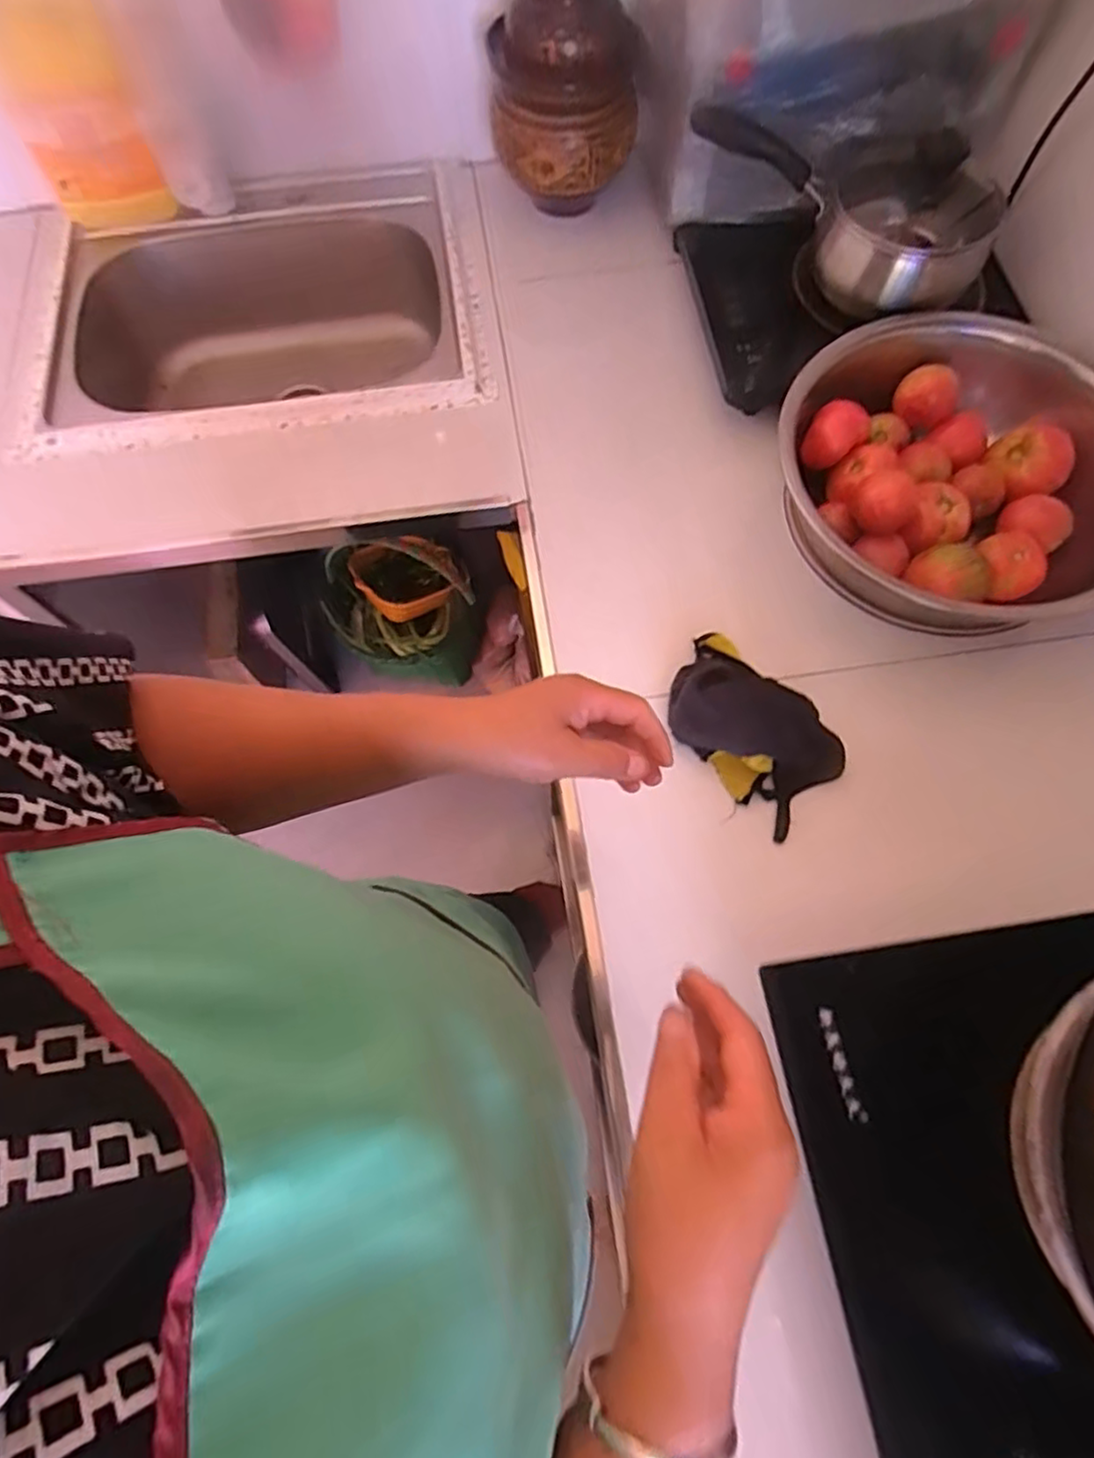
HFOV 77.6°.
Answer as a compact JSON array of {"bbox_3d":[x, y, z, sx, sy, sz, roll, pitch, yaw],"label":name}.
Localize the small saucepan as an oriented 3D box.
[{"bbox_3d":[0.332,-0.591,0.748,0.320,0.103,0.153,40,75,14],"label":"small saucepan"}]

